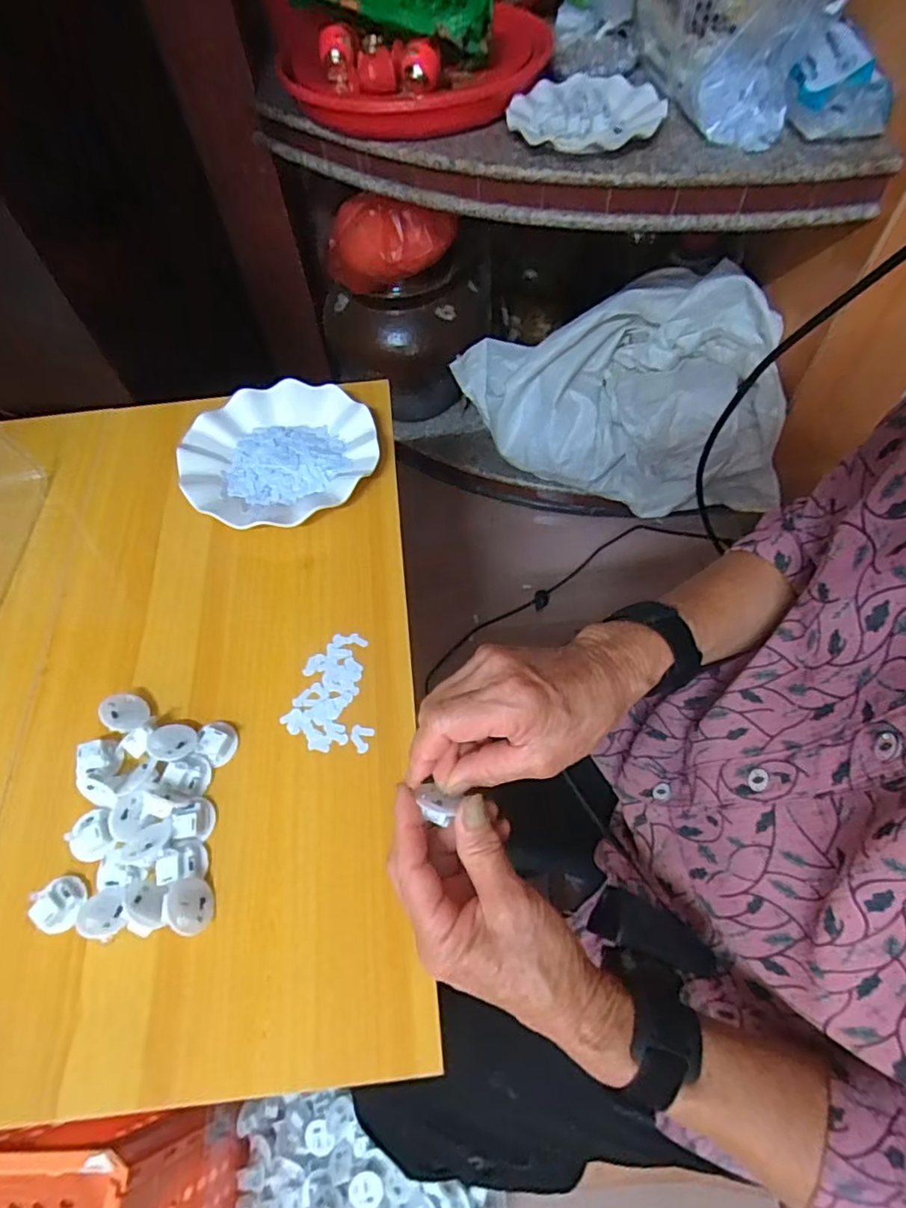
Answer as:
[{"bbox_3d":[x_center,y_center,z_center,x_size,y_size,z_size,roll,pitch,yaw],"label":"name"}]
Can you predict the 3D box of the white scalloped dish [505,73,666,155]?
[{"bbox_3d":[0.170,-0.618,0.733,0.178,0.026,0.174,-1,59,2],"label":"white scalloped dish"}]

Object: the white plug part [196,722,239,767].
[{"bbox_3d":[-0.174,0.100,0.434,0.030,0.016,0.027,32,65,18],"label":"white plug part"}]

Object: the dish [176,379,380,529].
[{"bbox_3d":[-0.168,-0.148,0.576,0.182,0.022,0.173,-1,60,1],"label":"dish"}]

